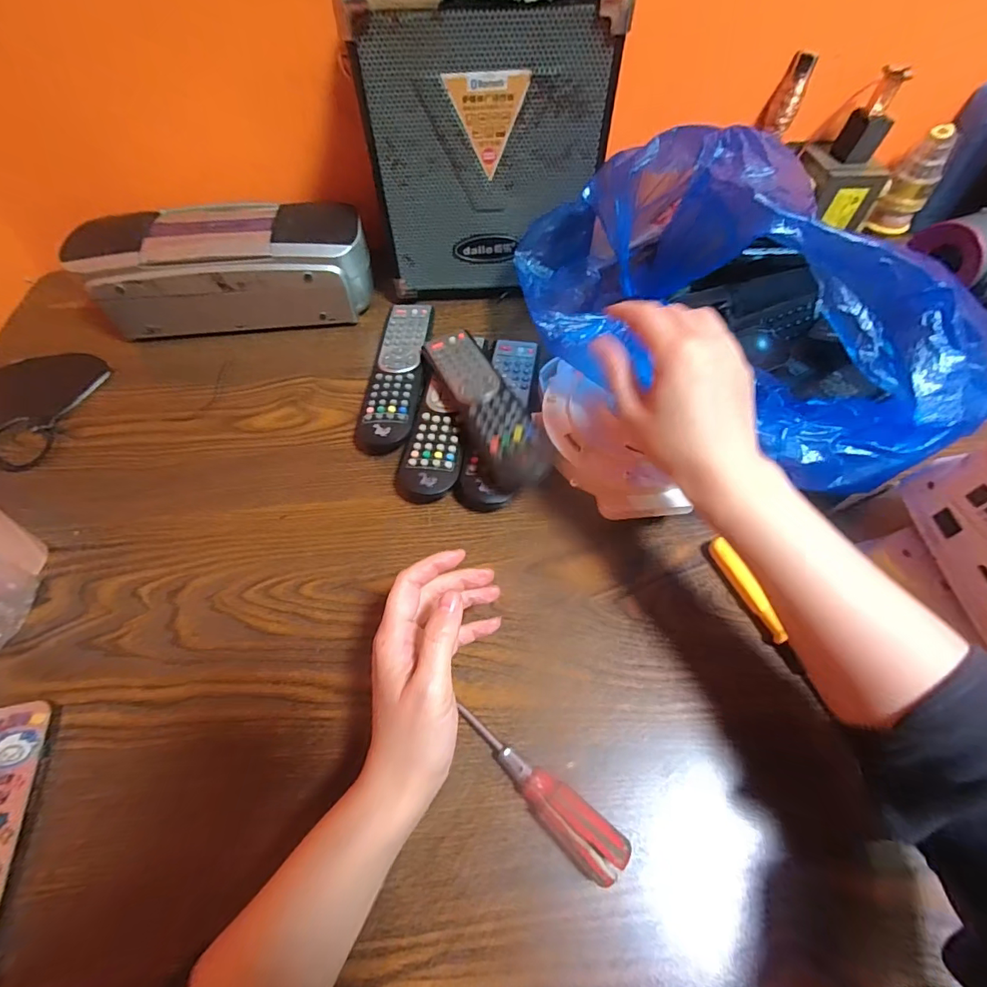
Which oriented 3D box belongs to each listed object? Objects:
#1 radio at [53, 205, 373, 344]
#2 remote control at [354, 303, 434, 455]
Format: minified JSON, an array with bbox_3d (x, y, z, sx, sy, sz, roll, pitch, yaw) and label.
[{"bbox_3d":[-0.272,-0.238,0.505,0.278,0.106,0.111,-11,58,-6],"label":"radio"},{"bbox_3d":[-0.092,-0.121,0.467,0.054,0.026,0.190,2,57,2],"label":"remote control"}]

